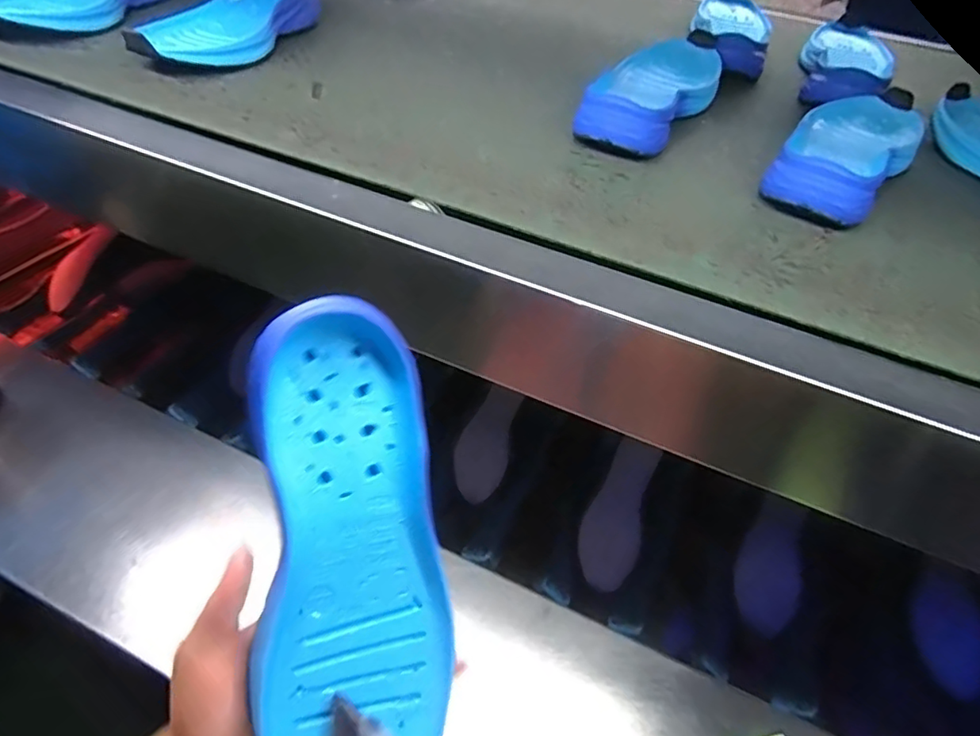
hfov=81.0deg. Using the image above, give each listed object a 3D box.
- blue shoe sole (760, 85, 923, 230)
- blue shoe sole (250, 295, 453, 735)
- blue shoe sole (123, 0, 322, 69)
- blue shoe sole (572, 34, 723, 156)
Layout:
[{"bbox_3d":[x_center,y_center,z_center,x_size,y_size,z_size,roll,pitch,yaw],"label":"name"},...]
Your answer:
[{"bbox_3d":[0.303,-0.185,0.482,0.088,0.037,0.253,28,51,26],"label":"blue shoe sole"},{"bbox_3d":[-0.064,0.091,0.272,0.082,0.033,0.236,-3,87,-9],"label":"blue shoe sole"},{"bbox_3d":[-0.254,-0.347,0.573,0.090,0.043,0.242,13,46,13],"label":"blue shoe sole"},{"bbox_3d":[0.153,-0.253,0.526,0.076,0.044,0.243,24,49,23],"label":"blue shoe sole"}]

